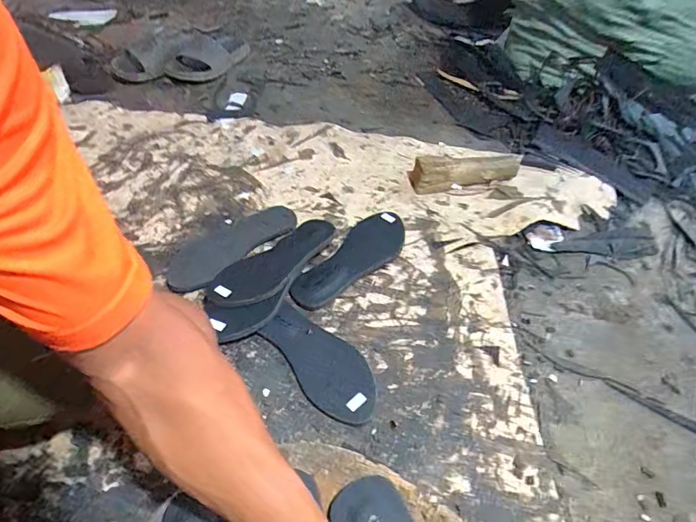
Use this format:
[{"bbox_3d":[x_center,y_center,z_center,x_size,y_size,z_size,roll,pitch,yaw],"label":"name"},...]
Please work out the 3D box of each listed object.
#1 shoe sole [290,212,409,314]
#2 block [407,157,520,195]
[{"bbox_3d":[0.009,-0.005,0.697,0.086,0.022,0.237,32,52,23],"label":"shoe sole"},{"bbox_3d":[0.242,-0.183,0.861,0.237,0.049,0.067,-8,48,-11],"label":"block"}]

